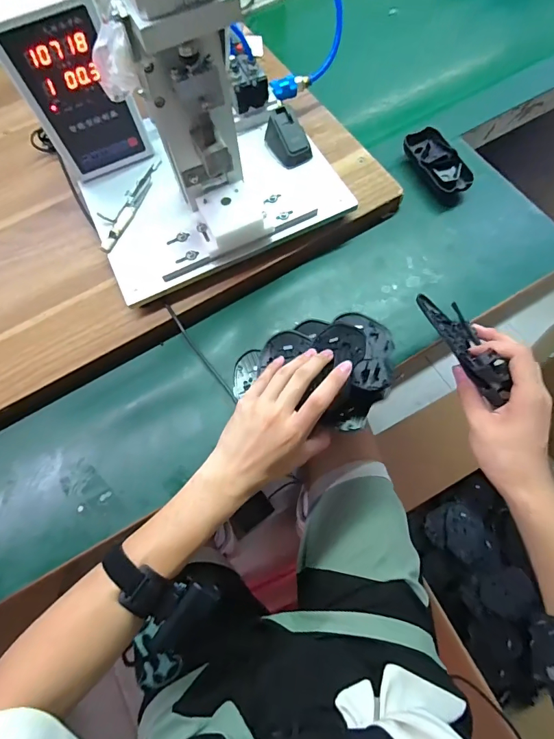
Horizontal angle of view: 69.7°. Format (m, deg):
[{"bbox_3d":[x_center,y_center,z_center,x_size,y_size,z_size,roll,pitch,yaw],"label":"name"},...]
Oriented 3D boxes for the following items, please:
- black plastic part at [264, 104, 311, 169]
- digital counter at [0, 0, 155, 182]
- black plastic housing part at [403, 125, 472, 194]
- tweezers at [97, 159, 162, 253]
[{"bbox_3d":[0.012,-0.295,0.506,0.034,0.042,0.062,-35,72,-9],"label":"black plastic part"},{"bbox_3d":[-0.229,-0.320,0.453,0.111,0.171,0.066,-23,71,-5],"label":"digital counter"},{"bbox_3d":[0.217,-0.280,0.539,0.046,0.023,0.109,-26,71,-6],"label":"black plastic housing part"},{"bbox_3d":[-0.188,-0.212,0.504,0.032,0.010,0.151,18,68,11],"label":"tweezers"}]

